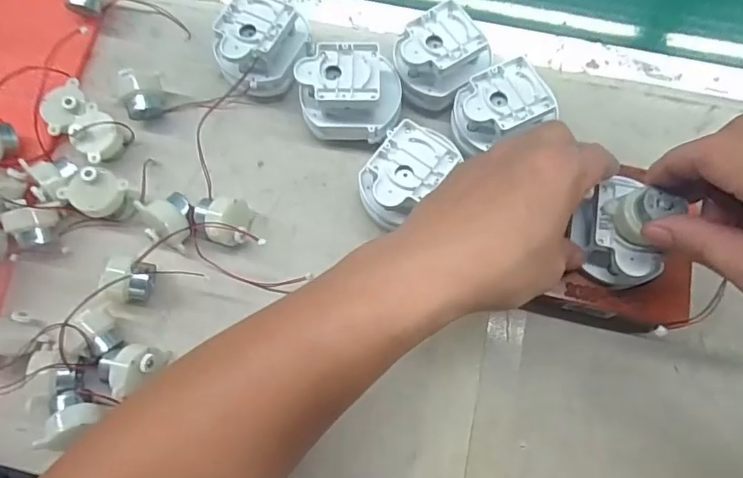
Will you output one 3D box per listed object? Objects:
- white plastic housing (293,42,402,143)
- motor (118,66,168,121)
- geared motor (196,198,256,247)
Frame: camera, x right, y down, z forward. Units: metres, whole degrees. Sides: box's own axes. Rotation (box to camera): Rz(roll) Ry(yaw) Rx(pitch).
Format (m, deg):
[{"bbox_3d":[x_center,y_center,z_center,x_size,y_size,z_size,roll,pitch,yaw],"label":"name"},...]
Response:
[{"bbox_3d":[-0.015,-0.098,0.357,0.068,0.053,0.055,4,72,2],"label":"white plastic housing"},{"bbox_3d":[-0.167,-0.104,0.369,0.025,0.028,0.034,12,105,12],"label":"motor"},{"bbox_3d":[-0.099,-0.011,0.338,0.032,0.032,0.029,4,72,1],"label":"geared motor"}]

